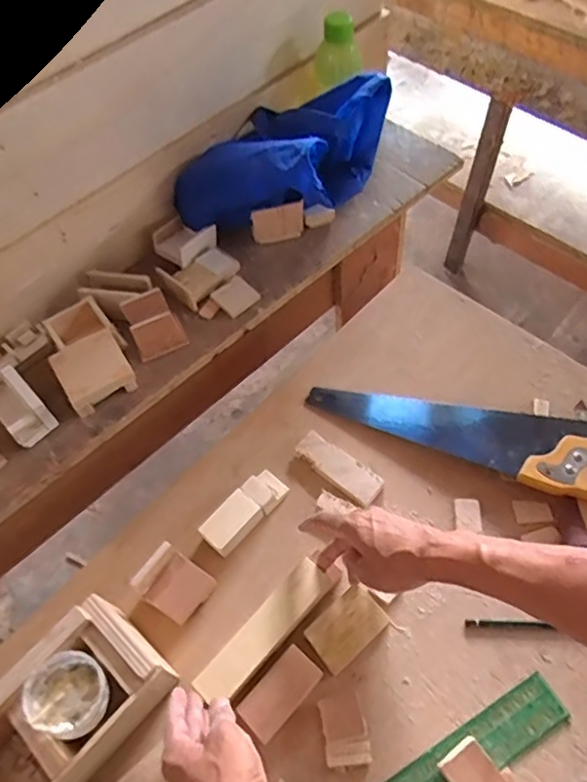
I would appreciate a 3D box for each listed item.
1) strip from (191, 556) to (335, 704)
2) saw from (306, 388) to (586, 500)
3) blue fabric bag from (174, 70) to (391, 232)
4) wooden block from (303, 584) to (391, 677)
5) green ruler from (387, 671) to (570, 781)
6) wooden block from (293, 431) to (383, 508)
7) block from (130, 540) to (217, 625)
[{"bbox_3d":[-0.028,0.240,0.589,0.160,0.011,0.040,-43,66,-15],"label":"strip"},{"bbox_3d":[0.223,0.034,0.698,0.408,0.050,0.113,22,62,15],"label":"saw"},{"bbox_3d":[-0.021,-0.321,0.807,0.248,0.186,0.178,24,63,18],"label":"blue fabric bag"},{"bbox_3d":[0.055,0.243,0.605,0.079,0.013,0.050,-36,64,-18],"label":"wooden block"},{"bbox_3d":[0.144,0.352,0.541,0.251,0.009,0.046,-27,62,-13],"label":"green ruler"},{"bbox_3d":[0.053,0.091,0.697,0.109,0.014,0.040,35,66,21],"label":"wooden block"},{"bbox_3d":[-0.127,0.205,0.623,0.068,0.040,0.059,28,64,18],"label":"block"}]

